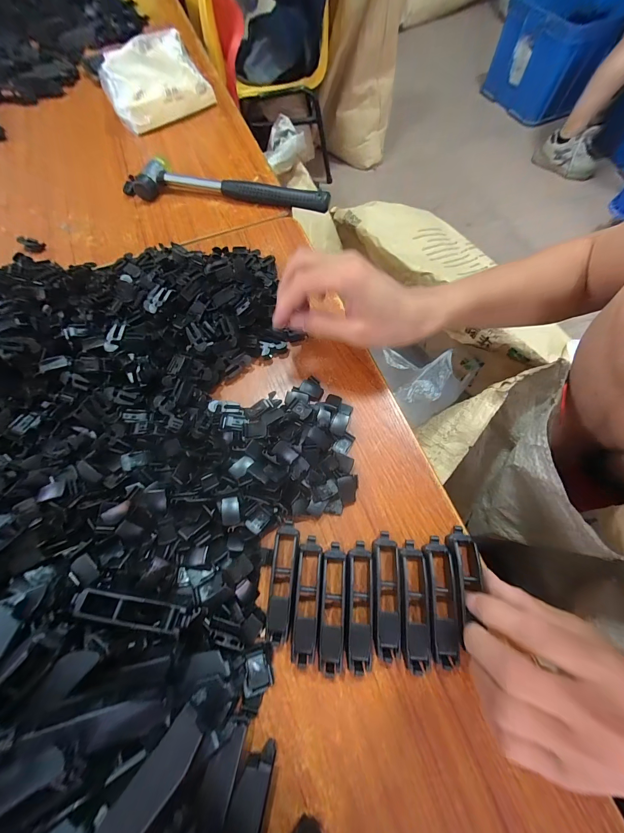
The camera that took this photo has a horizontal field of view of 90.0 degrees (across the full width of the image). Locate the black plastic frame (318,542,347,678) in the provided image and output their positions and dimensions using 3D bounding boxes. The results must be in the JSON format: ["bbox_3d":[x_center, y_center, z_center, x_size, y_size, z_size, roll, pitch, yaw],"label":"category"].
[{"bbox_3d":[0.014,0.128,0.213,0.017,0.017,0.075,4,69,4],"label":"black plastic frame"}]

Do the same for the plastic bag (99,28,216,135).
[{"bbox_3d":[-0.218,-0.475,0.443,0.141,0.072,0.054,-29,70,-9],"label":"plastic bag"}]

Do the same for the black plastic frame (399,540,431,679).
[{"bbox_3d":[0.068,0.125,0.211,0.019,0.018,0.073,4,69,4],"label":"black plastic frame"}]

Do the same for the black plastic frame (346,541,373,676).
[{"bbox_3d":[0.032,0.127,0.213,0.017,0.016,0.075,3,69,3],"label":"black plastic frame"}]

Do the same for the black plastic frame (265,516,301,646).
[{"bbox_3d":[-0.021,0.113,0.220,0.019,0.018,0.075,4,69,4],"label":"black plastic frame"}]

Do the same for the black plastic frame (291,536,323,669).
[{"bbox_3d":[-0.003,0.124,0.216,0.017,0.017,0.074,4,69,4],"label":"black plastic frame"}]

